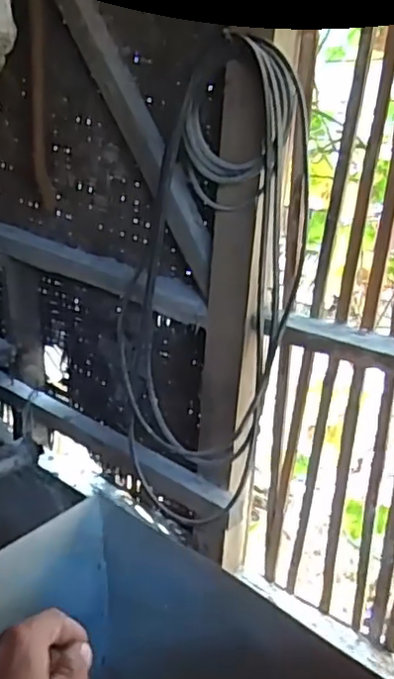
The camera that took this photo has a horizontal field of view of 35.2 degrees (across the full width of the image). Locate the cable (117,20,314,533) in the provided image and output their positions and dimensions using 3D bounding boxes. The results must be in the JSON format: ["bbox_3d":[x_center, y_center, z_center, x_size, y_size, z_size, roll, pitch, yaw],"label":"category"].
[{"bbox_3d":[0.020,-0.061,1.170,0.351,0.892,0.138,20,26,30],"label":"cable"}]

